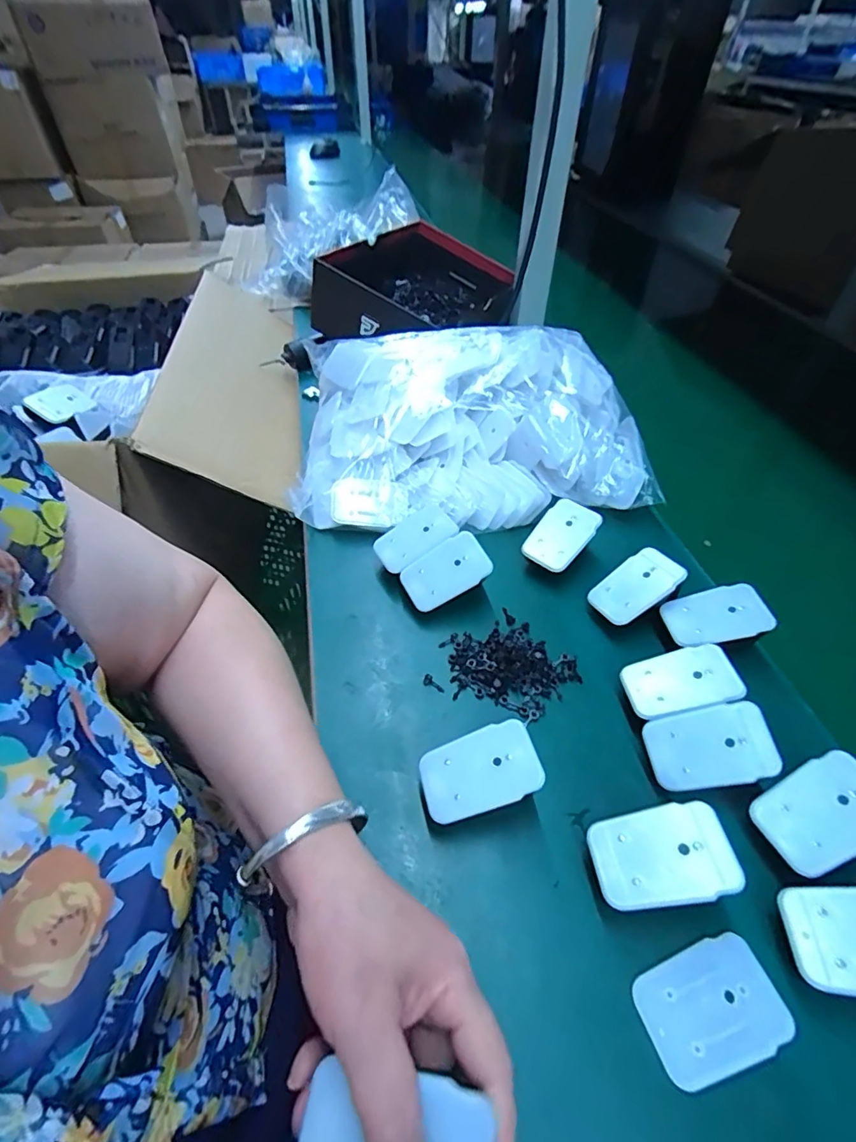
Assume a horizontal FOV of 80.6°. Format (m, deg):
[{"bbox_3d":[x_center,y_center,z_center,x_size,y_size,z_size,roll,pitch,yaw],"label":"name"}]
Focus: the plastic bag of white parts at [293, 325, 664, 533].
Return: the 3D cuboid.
[{"bbox_3d":[0.034,-0.165,0.542,0.335,0.107,0.268,-7,49,-2],"label":"plastic bag of white parts"}]

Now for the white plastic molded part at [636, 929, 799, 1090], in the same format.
[{"bbox_3d":[0.140,0.215,0.249,0.069,0.004,0.045,-13,51,-12],"label":"white plastic molded part"}]

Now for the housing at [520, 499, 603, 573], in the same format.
[{"bbox_3d":[0.118,-0.032,0.446,0.045,0.005,0.070,33,72,25],"label":"housing"}]

